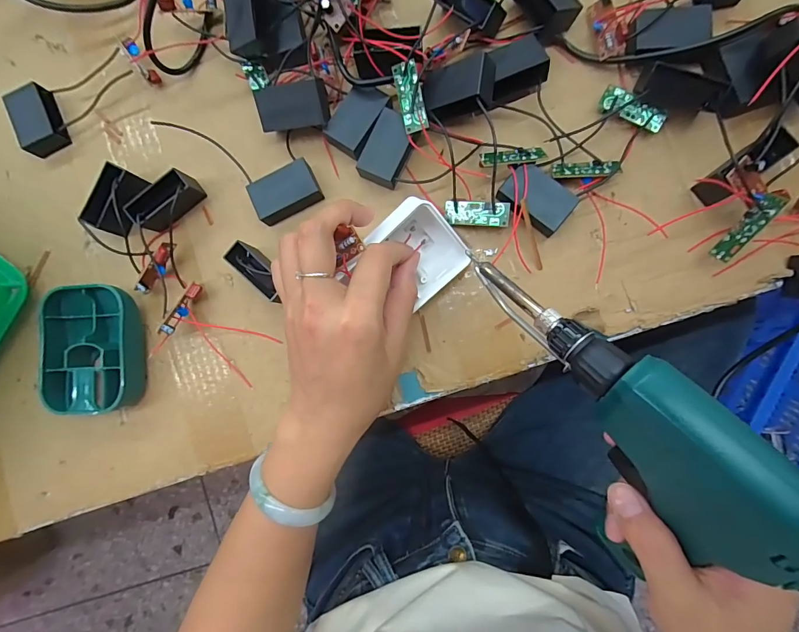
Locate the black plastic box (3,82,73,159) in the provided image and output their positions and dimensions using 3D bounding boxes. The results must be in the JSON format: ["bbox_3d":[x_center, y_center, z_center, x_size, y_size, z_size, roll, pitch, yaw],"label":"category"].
[{"bbox_3d":[-0.290,-0.157,0.320,0.031,0.019,0.047,-24,84,4],"label":"black plastic box"}]

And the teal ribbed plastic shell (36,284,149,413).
[{"bbox_3d":[-0.227,0.025,0.298,0.066,0.026,0.092,-4,86,5],"label":"teal ribbed plastic shell"}]

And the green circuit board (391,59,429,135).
[{"bbox_3d":[0.008,-0.150,0.273,0.017,0.006,0.045,-14,99,5],"label":"green circuit board"}]

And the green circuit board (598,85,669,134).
[{"bbox_3d":[0.162,-0.143,0.276,0.044,0.006,0.016,30,102,8],"label":"green circuit board"}]

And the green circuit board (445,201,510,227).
[{"bbox_3d":[0.055,-0.072,0.281,0.044,0.004,0.017,6,99,15],"label":"green circuit board"}]

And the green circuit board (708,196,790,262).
[{"bbox_3d":[0.215,-0.054,0.246,0.004,0.015,0.045,19,120,-25],"label":"green circuit board"}]

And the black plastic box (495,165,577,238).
[{"bbox_3d":[0.096,-0.082,0.279,0.047,0.019,0.035,37,90,7],"label":"black plastic box"}]

